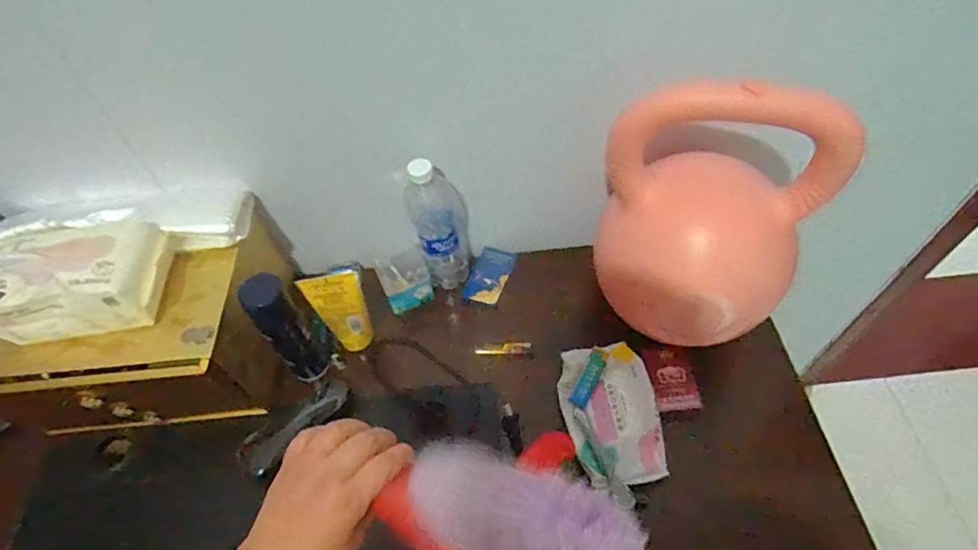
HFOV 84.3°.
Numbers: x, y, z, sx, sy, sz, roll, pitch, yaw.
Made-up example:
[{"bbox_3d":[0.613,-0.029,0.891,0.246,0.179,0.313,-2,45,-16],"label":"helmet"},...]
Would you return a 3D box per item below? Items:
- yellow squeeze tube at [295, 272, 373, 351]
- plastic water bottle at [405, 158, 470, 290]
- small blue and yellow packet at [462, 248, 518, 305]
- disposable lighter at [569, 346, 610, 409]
[{"bbox_3d":[-0.196,0.043,0.724,0.069,0.136,0.039,-12,41,-4],"label":"yellow squeeze tube"},{"bbox_3d":[-0.070,-0.076,0.739,0.081,0.199,0.077,-8,55,-1],"label":"plastic water bottle"},{"bbox_3d":[0.001,-0.001,0.815,0.055,0.018,0.106,13,57,13],"label":"small blue and yellow packet"},{"bbox_3d":[0.129,0.130,0.690,0.023,0.011,0.079,24,75,19],"label":"disposable lighter"}]

